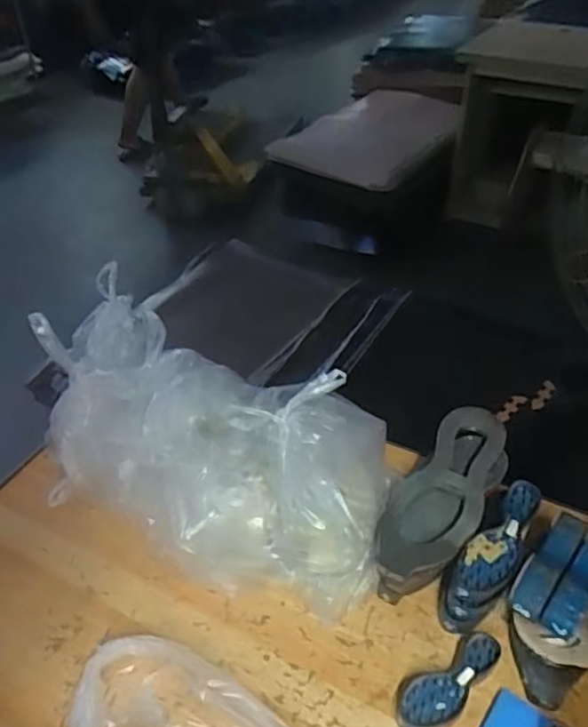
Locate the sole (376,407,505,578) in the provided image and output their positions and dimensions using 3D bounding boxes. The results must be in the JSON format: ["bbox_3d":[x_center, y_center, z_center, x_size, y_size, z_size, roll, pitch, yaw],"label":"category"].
[{"bbox_3d":[0.191,0.157,0.770,0.105,0.033,0.278,21,46,25],"label":"sole"}]

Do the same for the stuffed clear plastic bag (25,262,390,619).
[{"bbox_3d":[-0.133,0.083,0.829,0.558,0.245,0.268,20,46,24],"label":"stuffed clear plastic bag"}]

